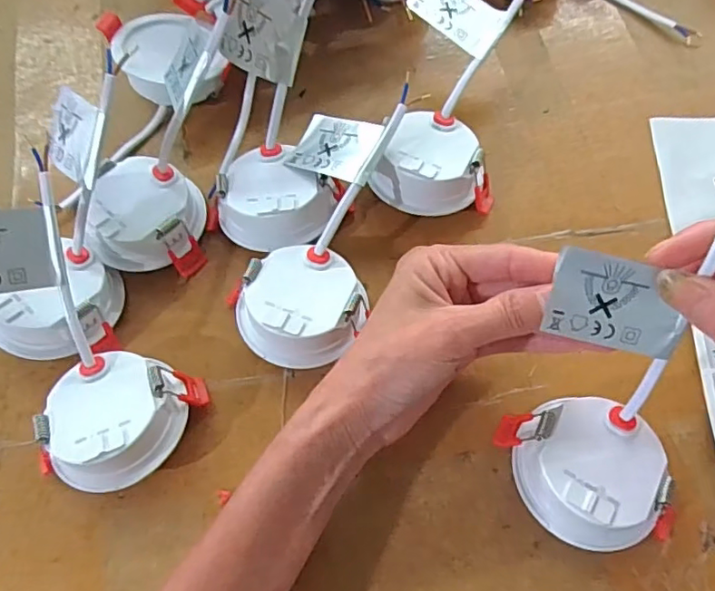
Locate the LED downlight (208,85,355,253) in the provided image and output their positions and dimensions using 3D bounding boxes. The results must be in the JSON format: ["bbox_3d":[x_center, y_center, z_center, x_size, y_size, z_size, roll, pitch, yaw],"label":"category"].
[{"bbox_3d":[-0.051,-0.061,0.332,0.073,0.044,0.084,-25,69,-9],"label":"LED downlight"}]

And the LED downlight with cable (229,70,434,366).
[{"bbox_3d":[-0.016,-0.038,0.320,0.067,0.049,0.157,16,69,8],"label":"LED downlight with cable"}]

